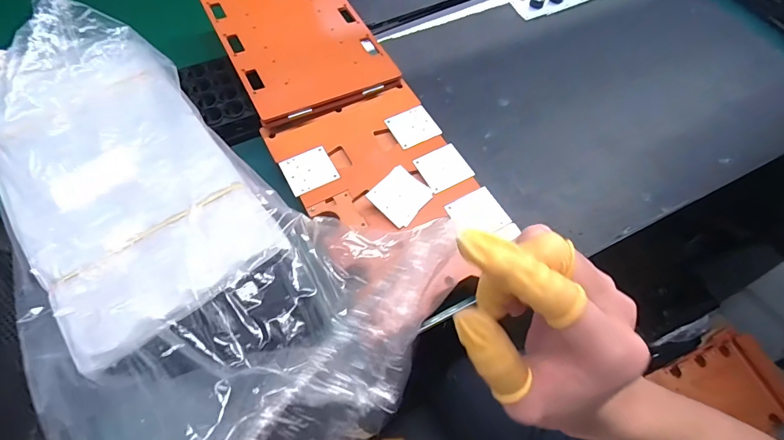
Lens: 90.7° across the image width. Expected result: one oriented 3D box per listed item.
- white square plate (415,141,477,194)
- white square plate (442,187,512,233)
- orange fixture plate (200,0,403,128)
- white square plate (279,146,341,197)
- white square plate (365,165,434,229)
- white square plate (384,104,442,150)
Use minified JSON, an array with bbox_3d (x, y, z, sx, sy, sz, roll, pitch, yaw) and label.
[{"bbox_3d":[0.052,-0.053,0.388,0.047,0.004,0.044,-27,66,-13],"label":"white square plate"},{"bbox_3d":[0.080,-0.006,0.364,0.048,0.004,0.043,-26,68,-12],"label":"white square plate"},{"bbox_3d":[-0.113,-0.216,0.453,0.158,0.025,0.232,-25,66,-14],"label":"orange fixture plate"},{"bbox_3d":[-0.082,-0.050,0.383,0.048,0.004,0.045,-26,68,-13],"label":"white square plate"},{"bbox_3d":[0.008,-0.024,0.366,0.046,0.004,0.051,43,66,5],"label":"white square plate"},{"bbox_3d":[0.023,-0.101,0.414,0.048,0.004,0.045,-26,68,-13],"label":"white square plate"}]

